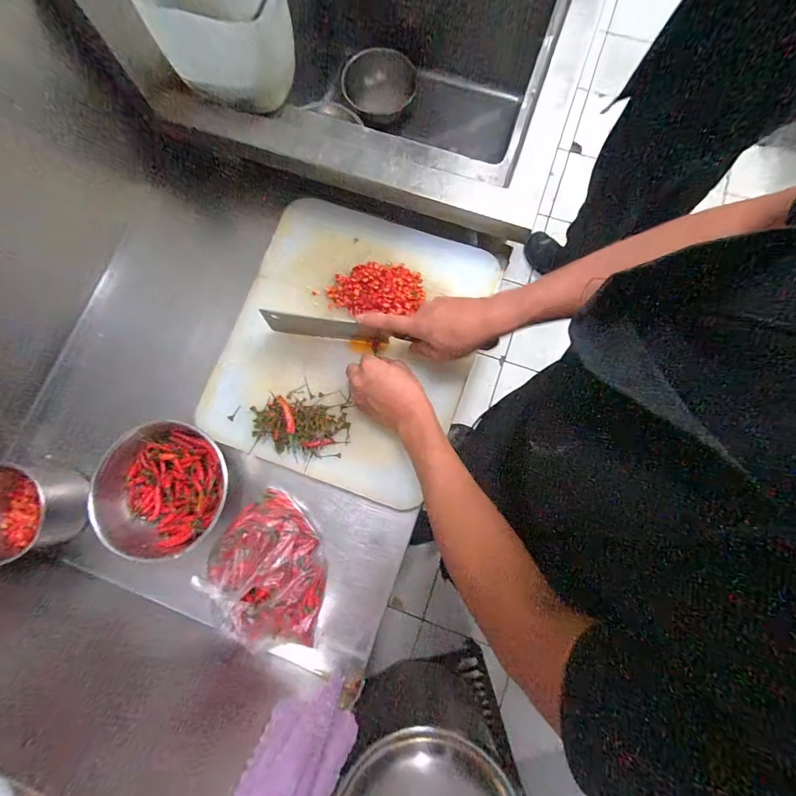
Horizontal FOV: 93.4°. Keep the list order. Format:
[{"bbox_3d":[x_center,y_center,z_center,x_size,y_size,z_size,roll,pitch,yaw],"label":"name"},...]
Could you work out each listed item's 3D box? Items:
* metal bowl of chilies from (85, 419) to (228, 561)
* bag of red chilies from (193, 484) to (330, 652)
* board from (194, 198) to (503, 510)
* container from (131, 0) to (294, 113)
[{"bbox_3d":[-0.310,0.122,0.498,0.168,0.063,0.155,0,80,1],"label":"metal bowl of chilies"},{"bbox_3d":[-0.170,0.226,0.487,0.136,0.054,0.189,-16,80,-2],"label":"bag of red chilies"},{"bbox_3d":[-0.068,-0.082,0.542,0.338,0.027,0.390,19,81,4],"label":"board"},{"bbox_3d":[-0.246,-0.493,0.471,0.195,0.162,0.122,26,82,5],"label":"container"}]

